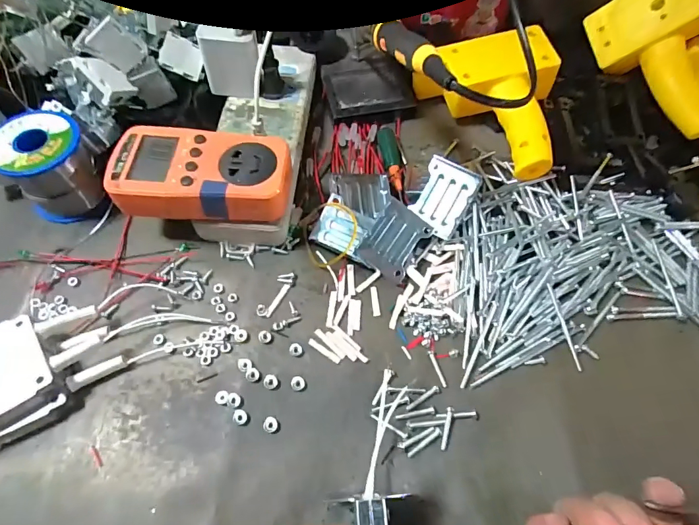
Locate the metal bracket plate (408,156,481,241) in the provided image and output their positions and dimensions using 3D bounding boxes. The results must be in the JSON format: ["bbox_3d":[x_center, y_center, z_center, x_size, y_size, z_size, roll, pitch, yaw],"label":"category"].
[{"bbox_3d":[0.080,-0.055,0.354,0.043,0.006,0.061,26,92,10],"label":"metal bracket plate"}]

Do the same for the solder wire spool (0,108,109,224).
[{"bbox_3d":[-0.241,-0.078,0.338,0.064,0.061,0.070,-37,70,-19],"label":"solder wire spool"}]

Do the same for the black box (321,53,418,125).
[{"bbox_3d":[0.021,-0.180,0.432,0.089,0.012,0.083,-10,64,-8],"label":"black box"}]

